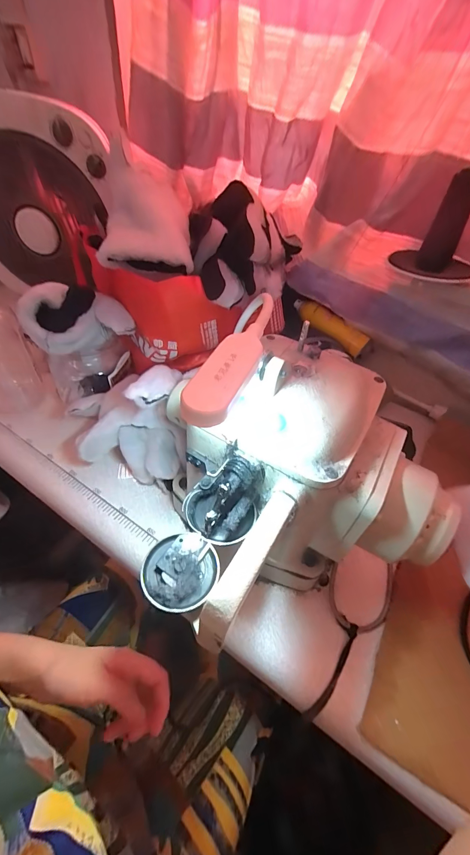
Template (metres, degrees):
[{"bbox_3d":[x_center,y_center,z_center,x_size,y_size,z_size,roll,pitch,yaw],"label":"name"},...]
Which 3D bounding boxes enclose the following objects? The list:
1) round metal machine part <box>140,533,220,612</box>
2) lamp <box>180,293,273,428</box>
[{"bbox_3d":[-0.041,0.109,0.247,0.057,0.014,0.054,4,44,-4],"label":"round metal machine part"},{"bbox_3d":[0.004,-0.048,0.206,0.029,0.021,0.127,19,45,12],"label":"lamp"}]

